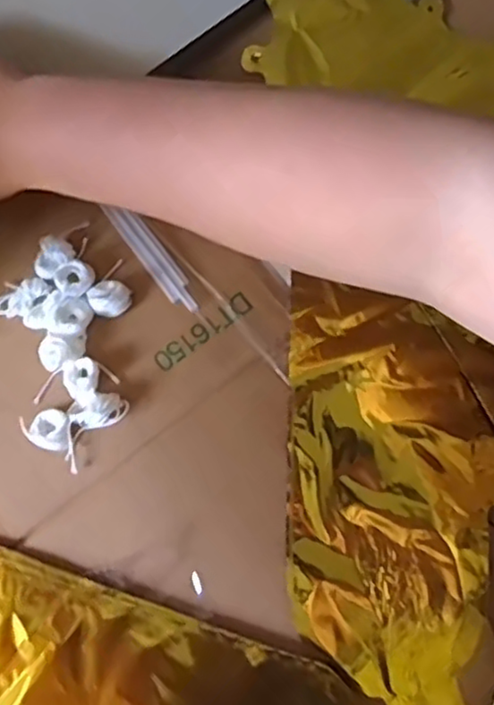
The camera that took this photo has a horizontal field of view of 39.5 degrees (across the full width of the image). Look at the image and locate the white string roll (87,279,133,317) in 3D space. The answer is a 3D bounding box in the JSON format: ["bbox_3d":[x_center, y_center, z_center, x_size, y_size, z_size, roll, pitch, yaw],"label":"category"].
[{"bbox_3d":[-0.077,-0.031,0.387,0.022,0.014,0.020,0,79,0],"label":"white string roll"}]

